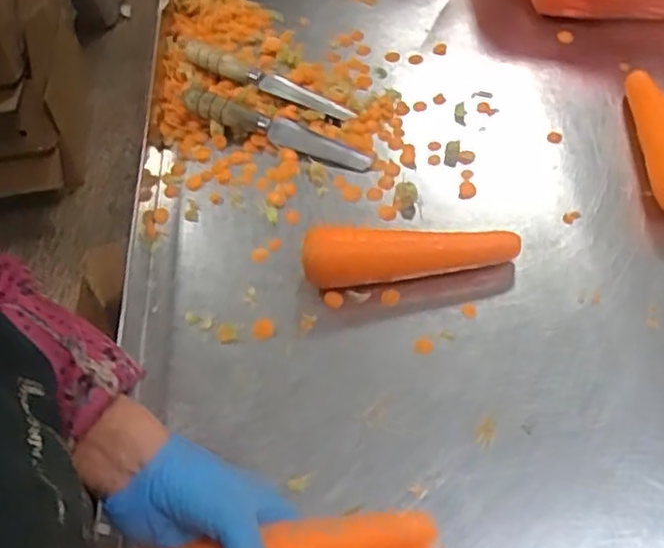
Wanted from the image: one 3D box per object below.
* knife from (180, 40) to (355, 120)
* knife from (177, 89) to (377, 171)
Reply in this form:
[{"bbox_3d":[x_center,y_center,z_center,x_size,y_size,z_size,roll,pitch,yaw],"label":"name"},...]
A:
[{"bbox_3d":[-0.068,-0.203,0.734,0.204,0.016,0.029,24,63,20],"label":"knife"},{"bbox_3d":[-0.055,-0.146,0.691,0.198,0.033,0.033,22,62,19],"label":"knife"}]

